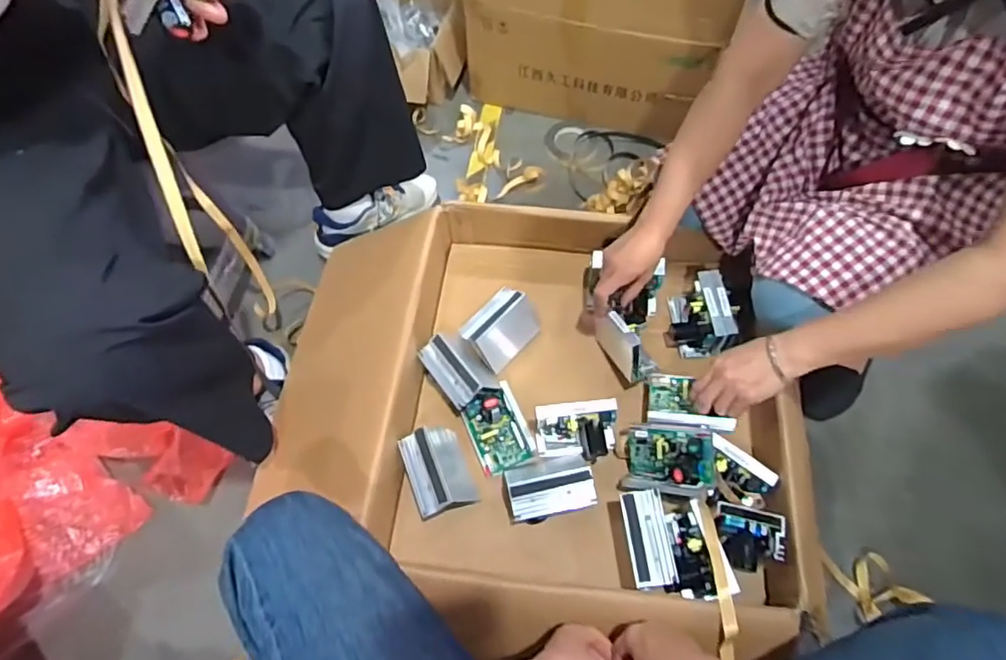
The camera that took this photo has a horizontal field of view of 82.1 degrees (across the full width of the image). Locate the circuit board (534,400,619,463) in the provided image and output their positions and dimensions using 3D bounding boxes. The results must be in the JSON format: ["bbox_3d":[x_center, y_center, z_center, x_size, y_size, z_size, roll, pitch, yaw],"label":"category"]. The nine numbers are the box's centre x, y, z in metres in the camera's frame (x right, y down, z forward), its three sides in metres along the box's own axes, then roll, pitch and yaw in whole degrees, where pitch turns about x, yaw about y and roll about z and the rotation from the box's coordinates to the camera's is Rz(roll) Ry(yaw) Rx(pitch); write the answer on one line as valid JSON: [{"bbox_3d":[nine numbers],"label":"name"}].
[{"bbox_3d":[0.103,0.140,0.809,0.114,0.069,0.070,3,62,3],"label":"circuit board"}]

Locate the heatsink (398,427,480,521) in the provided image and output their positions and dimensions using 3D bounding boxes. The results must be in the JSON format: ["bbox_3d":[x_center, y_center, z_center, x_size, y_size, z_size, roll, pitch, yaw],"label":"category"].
[{"bbox_3d":[-0.089,0.191,0.790,0.082,0.062,0.113,-18,63,-8],"label":"heatsink"}]

